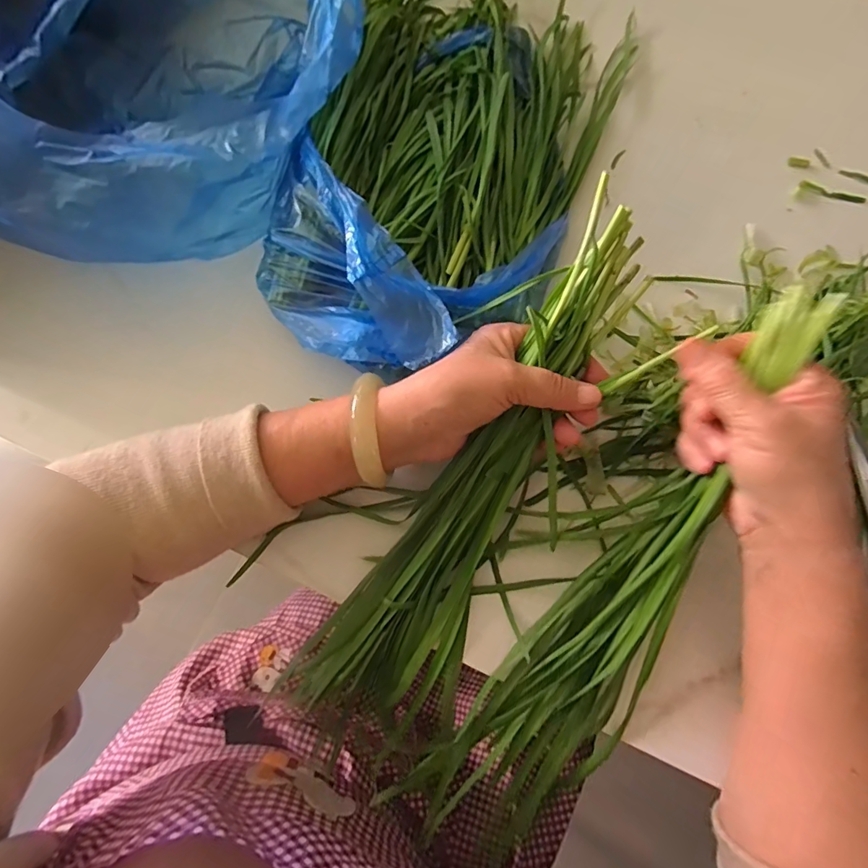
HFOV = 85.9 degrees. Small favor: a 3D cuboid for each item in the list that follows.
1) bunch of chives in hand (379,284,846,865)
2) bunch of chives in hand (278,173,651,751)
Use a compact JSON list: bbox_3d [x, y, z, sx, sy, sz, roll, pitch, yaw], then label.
[{"bbox_3d":[0.112,0.099,0.280,0.075,0.041,0.378,32,99,9],"label":"bunch of chives in hand"},{"bbox_3d":[0.031,0.036,0.292,0.093,0.048,0.353,30,95,9],"label":"bunch of chives in hand"}]

